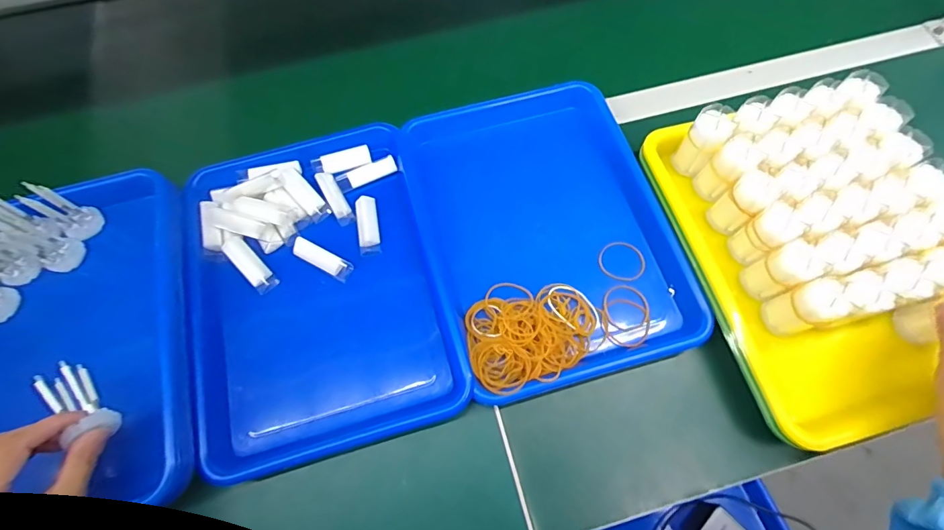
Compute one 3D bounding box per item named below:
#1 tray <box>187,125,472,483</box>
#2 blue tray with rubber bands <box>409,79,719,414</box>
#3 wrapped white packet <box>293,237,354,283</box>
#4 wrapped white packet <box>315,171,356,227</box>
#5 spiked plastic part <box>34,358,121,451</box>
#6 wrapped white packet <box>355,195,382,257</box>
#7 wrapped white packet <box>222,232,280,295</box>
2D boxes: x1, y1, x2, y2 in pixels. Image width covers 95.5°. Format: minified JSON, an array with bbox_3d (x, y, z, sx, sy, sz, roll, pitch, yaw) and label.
[{"bbox_3d":[-0.158,0.016,0.451,0.247,0.043,0.332,-15,68,-5],"label":"tray"},{"bbox_3d":[0.076,-0.044,0.469,0.252,0.044,0.333,-15,68,-5],"label":"blue tray with rubber bands"},{"bbox_3d":[-0.160,-0.007,0.455,0.067,0.020,0.019,27,71,11],"label":"wrapped white packet"},{"bbox_3d":[-0.153,-0.076,0.479,0.019,0.019,0.071,-27,70,-10],"label":"wrapped white packet"},{"bbox_3d":[-0.319,0.111,0.347,0.074,0.026,0.034,30,71,21],"label":"spiked plastic part"},{"bbox_3d":[-0.113,-0.043,0.469,0.022,0.014,0.066,-9,68,-3],"label":"wrapped white packet"},{"bbox_3d":[-0.235,-0.004,0.449,0.022,0.017,0.073,-39,88,-14],"label":"wrapped white packet"}]

